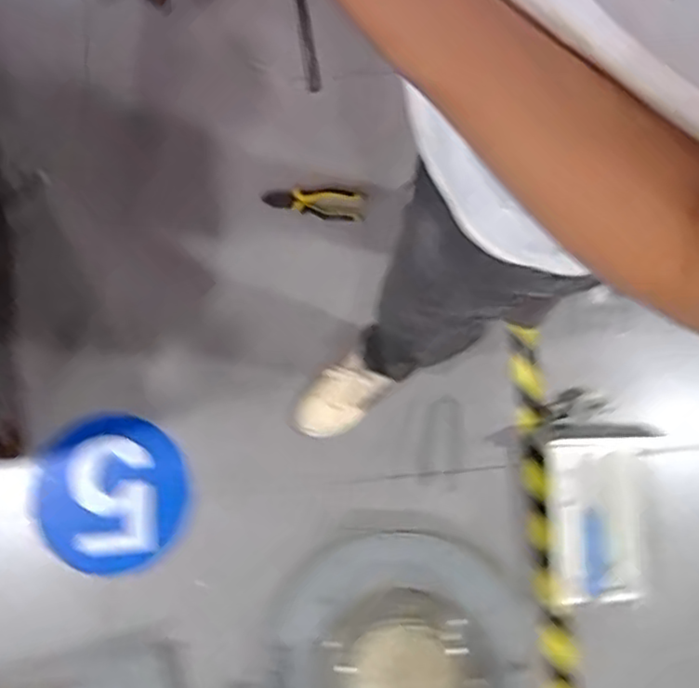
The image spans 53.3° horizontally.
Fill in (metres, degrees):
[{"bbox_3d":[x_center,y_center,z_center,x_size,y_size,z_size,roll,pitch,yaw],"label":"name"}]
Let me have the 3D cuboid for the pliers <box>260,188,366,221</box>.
[{"bbox_3d":[-0.071,-0.284,1.388,0.199,0.011,0.061,3,78,-1],"label":"pliers"}]

